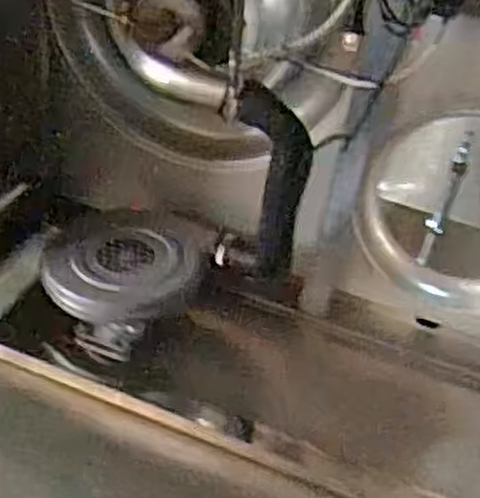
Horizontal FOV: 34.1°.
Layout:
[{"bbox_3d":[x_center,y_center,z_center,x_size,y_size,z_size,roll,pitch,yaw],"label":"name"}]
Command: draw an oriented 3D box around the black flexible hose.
[{"bbox_3d":[0.032,-0.056,0.904,0.085,0.274,0.069,9,37,0],"label":"black flexible hose"}]

